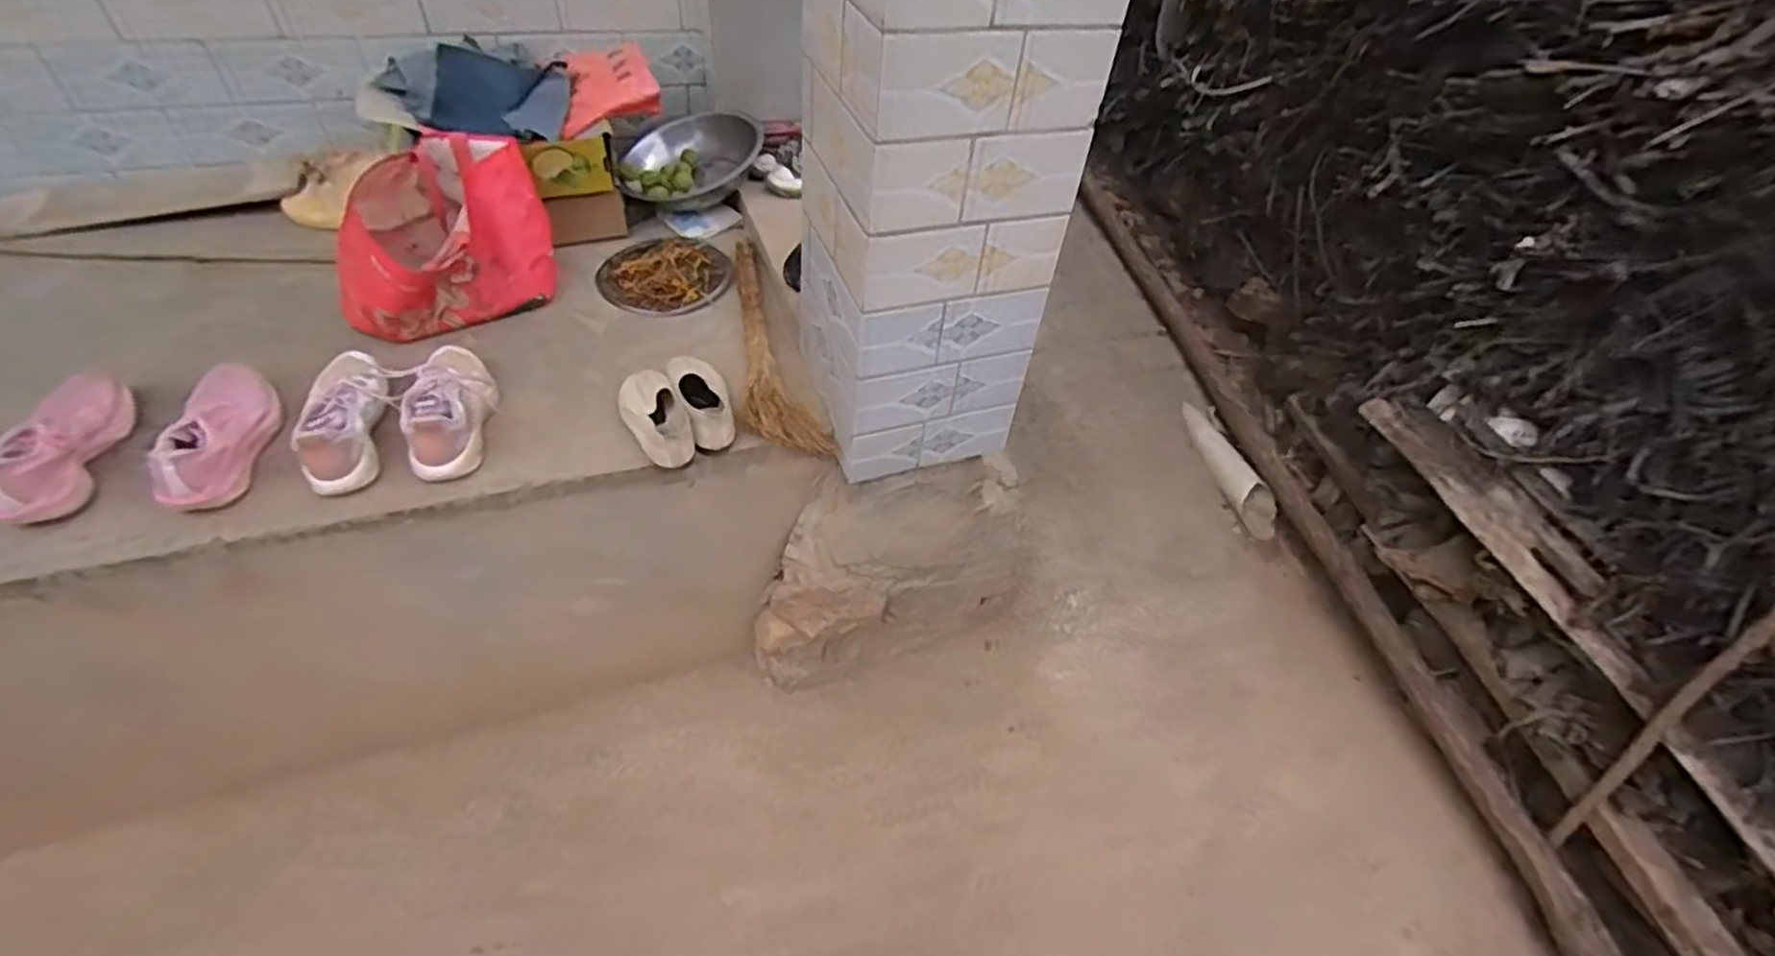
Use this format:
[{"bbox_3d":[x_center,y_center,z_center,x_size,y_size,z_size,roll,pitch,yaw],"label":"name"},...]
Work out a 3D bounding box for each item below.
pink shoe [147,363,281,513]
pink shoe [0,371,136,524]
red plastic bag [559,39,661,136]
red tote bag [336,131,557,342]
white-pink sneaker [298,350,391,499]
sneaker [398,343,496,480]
[{"bbox_3d":[-0.944,-0.065,1.061,0.096,0.064,0.233,-11,49,-16],"label":"pink shoe"},{"bbox_3d":[-1.108,-0.034,1.017,0.066,0.108,0.245,-1,47,-8],"label":"pink shoe"},{"bbox_3d":[-0.579,-0.806,1.548,0.196,0.106,0.234,-11,49,-16],"label":"red plastic bag"},{"bbox_3d":[-0.790,-0.424,1.338,0.358,0.230,0.229,-22,53,-25],"label":"red tote bag"},{"bbox_3d":[-0.815,-0.108,1.136,0.089,0.082,0.287,-13,50,-18],"label":"white-pink sneaker"},{"bbox_3d":[-0.681,-0.116,1.183,0.096,0.124,0.257,-7,48,-13],"label":"sneaker"}]

